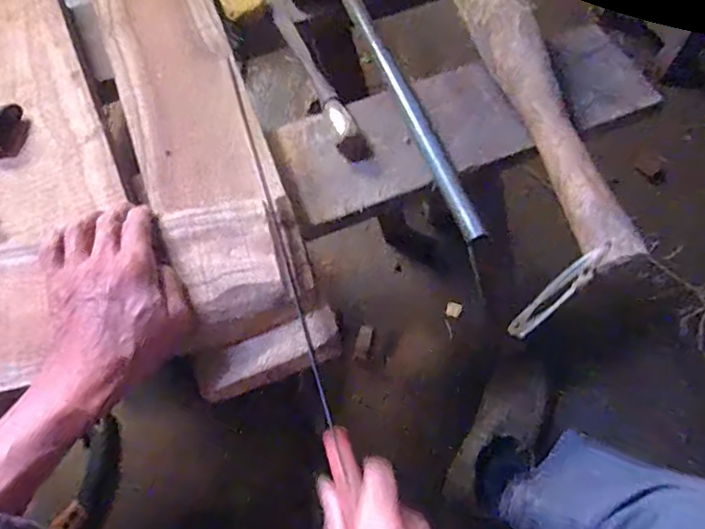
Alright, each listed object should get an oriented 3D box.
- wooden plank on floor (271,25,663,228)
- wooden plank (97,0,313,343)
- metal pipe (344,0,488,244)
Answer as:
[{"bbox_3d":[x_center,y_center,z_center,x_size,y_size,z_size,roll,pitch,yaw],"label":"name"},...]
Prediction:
[{"bbox_3d":[0.123,-0.155,0.562,0.396,0.027,0.137,-18,64,-4],"label":"wooden plank on floor"},{"bbox_3d":[-0.184,-0.206,0.554,0.122,0.041,0.605,-21,61,-8],"label":"wooden plank"},{"bbox_3d":[0.053,-0.185,0.569,0.022,0.022,0.390,-18,64,-5],"label":"metal pipe"}]

